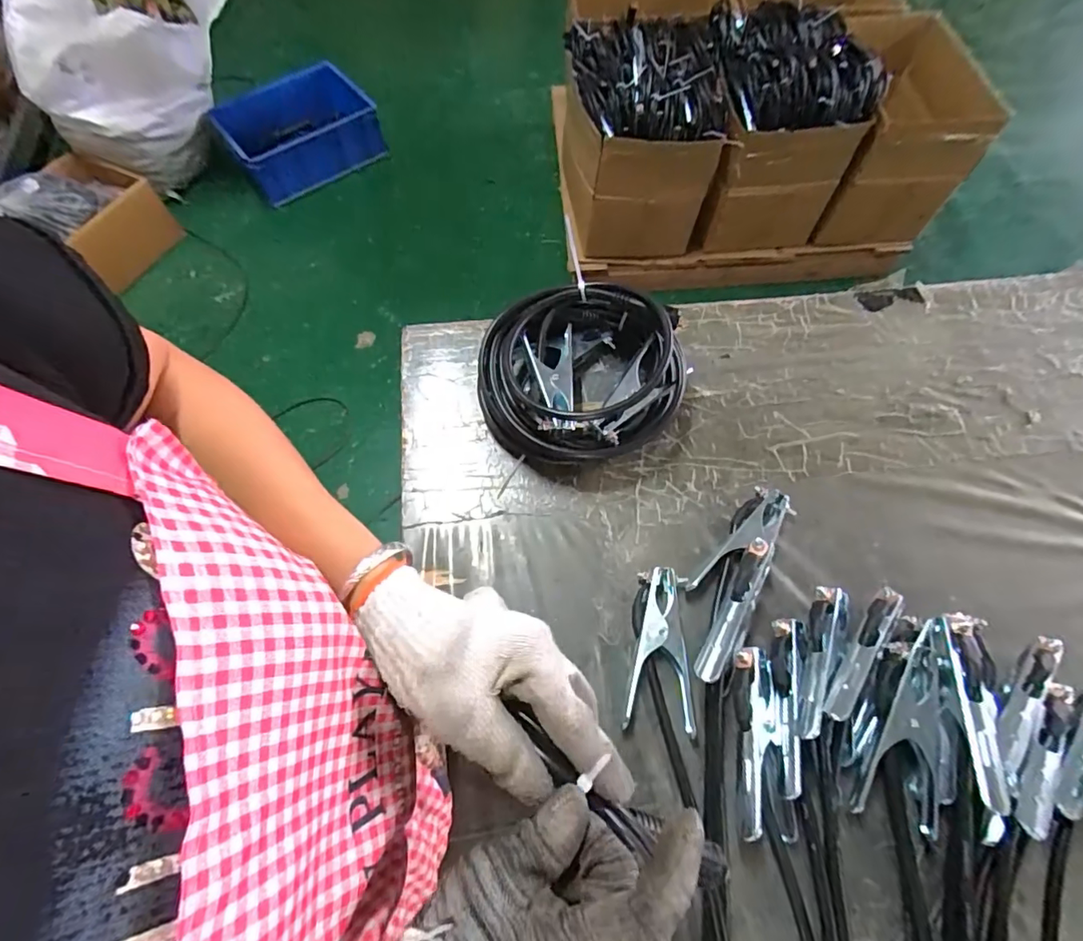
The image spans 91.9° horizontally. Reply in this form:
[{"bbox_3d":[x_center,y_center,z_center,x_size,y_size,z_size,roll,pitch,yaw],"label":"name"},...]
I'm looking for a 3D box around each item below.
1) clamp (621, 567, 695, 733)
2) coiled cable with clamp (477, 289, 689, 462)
[{"bbox_3d":[0.106,0.152,0.456,0.055,0.023,0.130,9,66,4],"label":"clamp"},{"bbox_3d":[0.039,-0.100,0.530,0.194,0.097,0.176,7,66,3],"label":"coiled cable with clamp"}]

